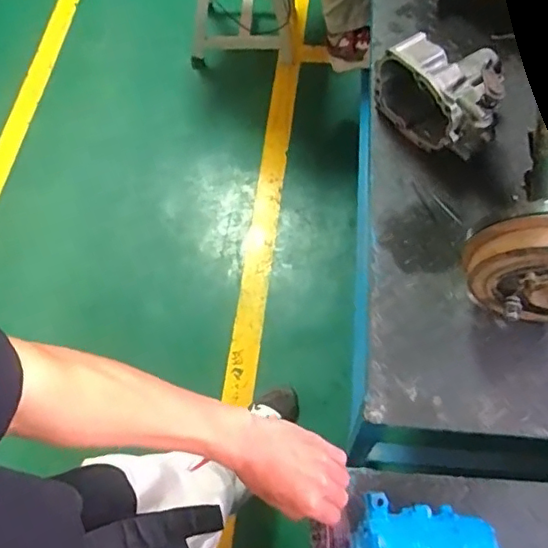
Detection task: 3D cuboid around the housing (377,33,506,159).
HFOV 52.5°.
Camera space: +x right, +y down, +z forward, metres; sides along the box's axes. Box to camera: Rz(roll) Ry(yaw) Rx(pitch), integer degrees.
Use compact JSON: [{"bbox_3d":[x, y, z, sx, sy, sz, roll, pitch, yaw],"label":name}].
[{"bbox_3d":[0.306,-0.316,0.988,0.145,0.148,0.220,-34,68,-13],"label":"housing"}]

